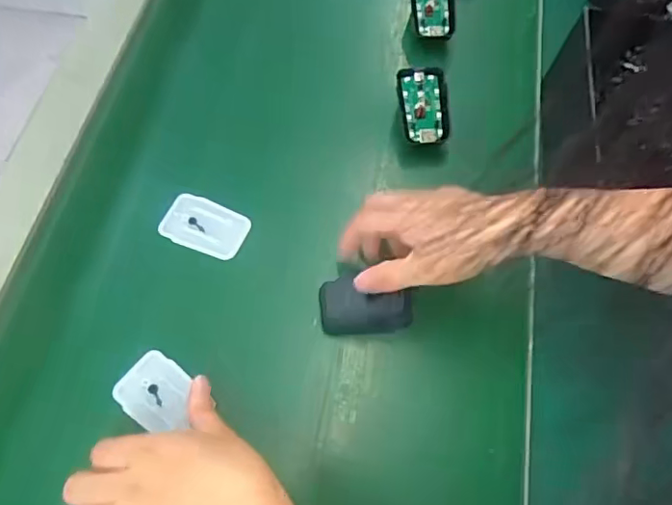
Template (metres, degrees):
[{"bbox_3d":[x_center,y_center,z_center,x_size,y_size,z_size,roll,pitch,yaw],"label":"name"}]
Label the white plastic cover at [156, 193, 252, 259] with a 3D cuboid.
[{"bbox_3d":[-0.108,-0.022,0.453,0.069,0.005,0.044,21,67,9],"label":"white plastic cover"}]

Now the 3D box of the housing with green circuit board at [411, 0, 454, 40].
[{"bbox_3d":[0.096,-0.245,0.544,0.043,0.015,0.069,2,85,-1],"label":"housing with green circuit board"}]

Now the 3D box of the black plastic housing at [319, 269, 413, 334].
[{"bbox_3d":[0.022,0.038,0.413,0.067,0.026,0.041,1,64,-1],"label":"black plastic housing"}]

